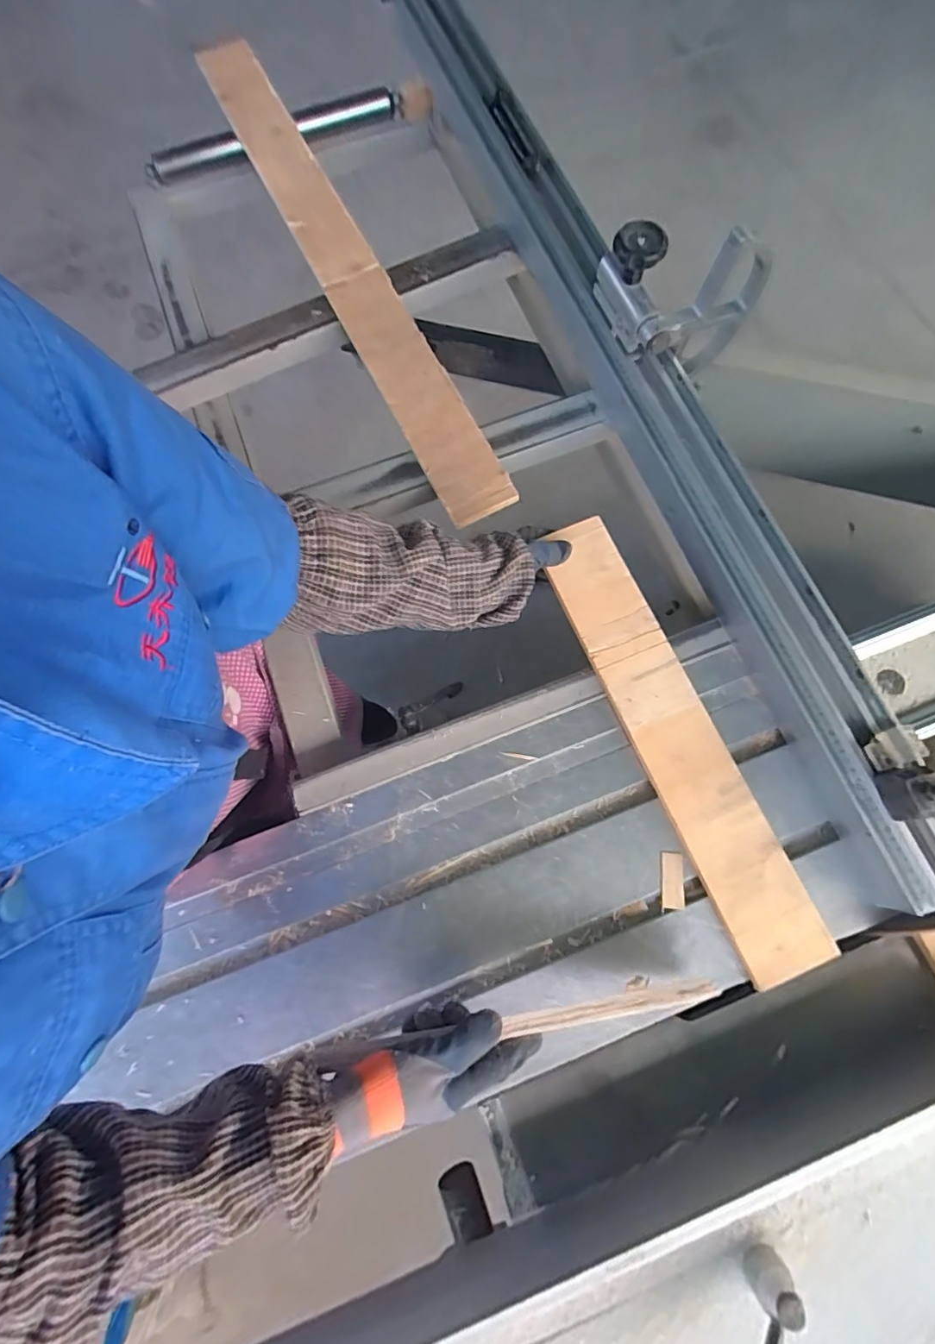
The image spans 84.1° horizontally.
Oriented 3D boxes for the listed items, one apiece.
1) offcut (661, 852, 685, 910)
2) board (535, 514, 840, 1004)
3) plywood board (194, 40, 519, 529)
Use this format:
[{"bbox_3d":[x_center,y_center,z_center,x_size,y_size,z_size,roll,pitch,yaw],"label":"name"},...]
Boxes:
[{"bbox_3d":[0.213,0.216,0.537,0.021,0.006,0.054,3,74,1],"label":"offcut"},{"bbox_3d":[0.220,0.061,0.565,0.090,0.018,0.505,-22,77,-6],"label":"board"},{"bbox_3d":[-0.173,-0.565,0.723,0.086,0.025,0.852,-29,79,5],"label":"plywood board"}]

